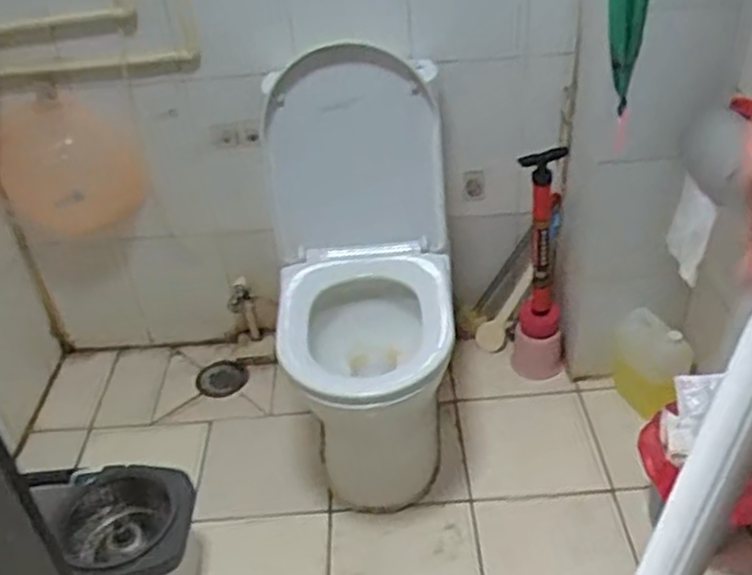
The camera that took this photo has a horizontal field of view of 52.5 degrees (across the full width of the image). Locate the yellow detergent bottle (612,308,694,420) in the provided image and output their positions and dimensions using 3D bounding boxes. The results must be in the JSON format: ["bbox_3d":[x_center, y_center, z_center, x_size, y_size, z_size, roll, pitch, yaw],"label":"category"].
[{"bbox_3d":[0.618,0.172,1.730,0.150,0.201,0.102,28,47,36],"label":"yellow detergent bottle"}]

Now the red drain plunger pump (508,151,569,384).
[{"bbox_3d":[0.372,-0.047,1.736,0.127,0.591,0.126,3,37,9],"label":"red drain plunger pump"}]

